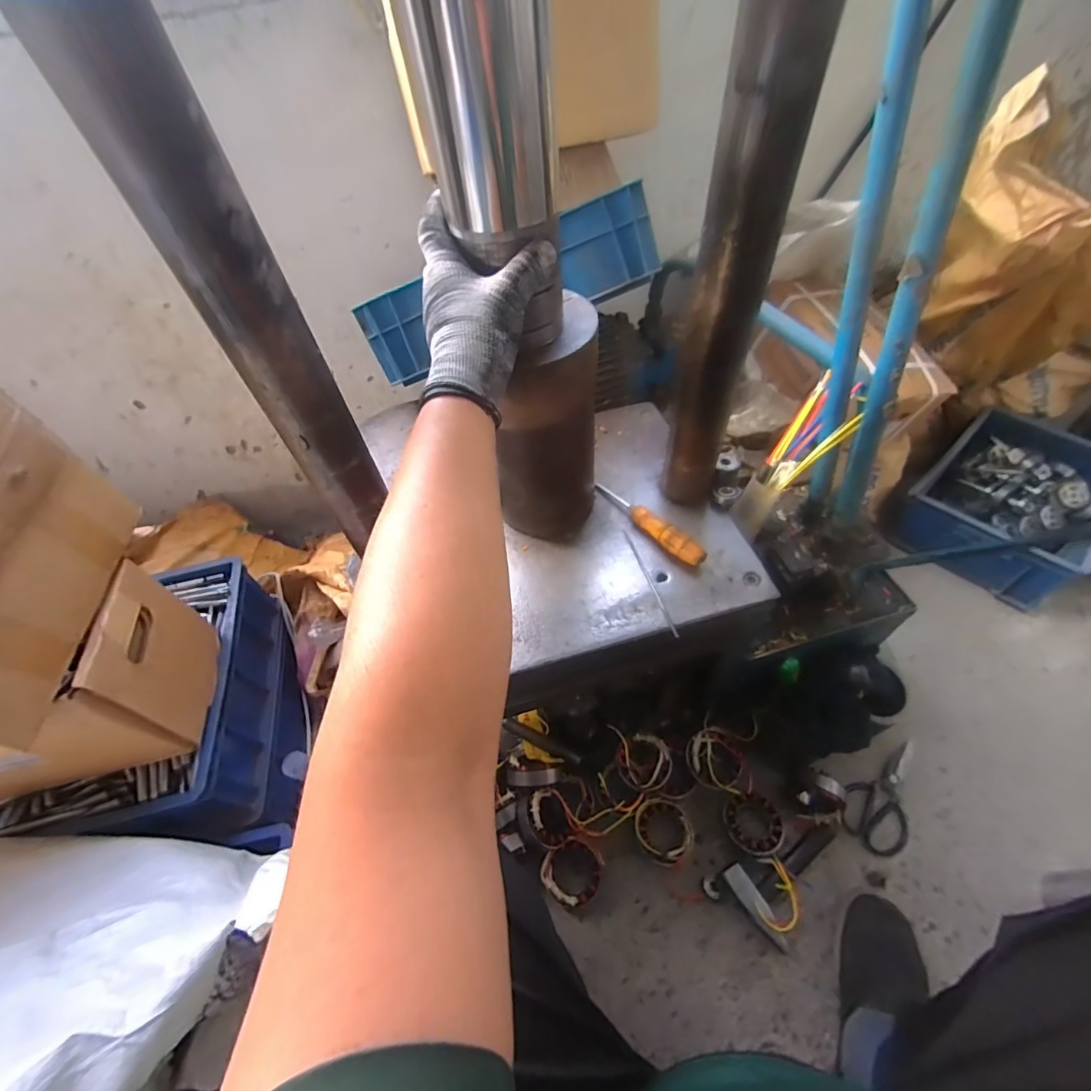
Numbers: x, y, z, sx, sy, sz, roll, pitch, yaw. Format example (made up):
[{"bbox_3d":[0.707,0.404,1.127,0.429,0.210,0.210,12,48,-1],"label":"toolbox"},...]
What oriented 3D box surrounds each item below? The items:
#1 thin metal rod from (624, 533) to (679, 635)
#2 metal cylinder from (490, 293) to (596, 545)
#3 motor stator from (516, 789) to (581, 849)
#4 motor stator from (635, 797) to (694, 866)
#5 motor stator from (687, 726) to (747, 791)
[{"bbox_3d":[0.124,0.040,0.578,0.006,0.004,0.158,-15,53,-6],"label":"thin metal rod"},{"bbox_3d":[-0.004,-0.126,0.553,0.126,0.251,0.121,3,53,8],"label":"metal cylinder"},{"bbox_3d":[0.001,0.426,0.759,0.046,0.092,0.087,-31,46,41],"label":"motor stator"},{"bbox_3d":[0.190,0.455,0.771,0.090,0.046,0.092,-3,53,3],"label":"motor stator"},{"bbox_3d":[0.277,0.347,0.787,0.090,0.049,0.082,6,54,10],"label":"motor stator"}]

